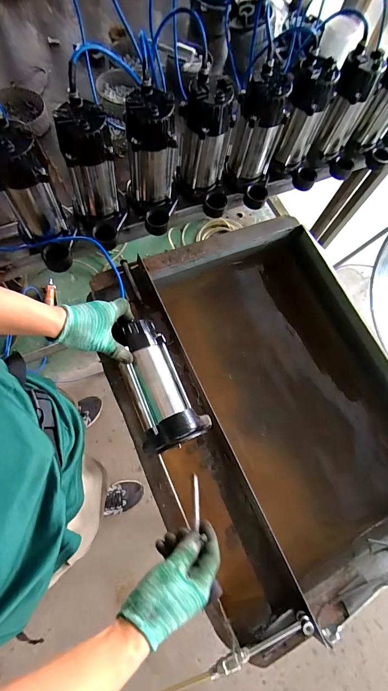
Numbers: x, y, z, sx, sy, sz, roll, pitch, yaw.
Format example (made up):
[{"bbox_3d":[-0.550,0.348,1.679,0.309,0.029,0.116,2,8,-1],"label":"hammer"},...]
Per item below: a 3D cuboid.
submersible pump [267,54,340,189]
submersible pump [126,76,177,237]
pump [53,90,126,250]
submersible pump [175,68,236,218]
[{"bbox_3d":[0.269,-0.516,0.769,0.133,0.227,0.107,20,70,0],"label":"submersible pump"},{"bbox_3d":[-0.081,-0.367,0.675,0.094,0.227,0.132,-23,75,-14],"label":"submersible pump"},{"bbox_3d":[-0.195,-0.330,0.647,0.109,0.224,0.137,-33,78,-16],"label":"pump"},{"bbox_3d":[0.020,-0.419,0.706,0.111,0.237,0.124,2,71,-6],"label":"submersible pump"}]

